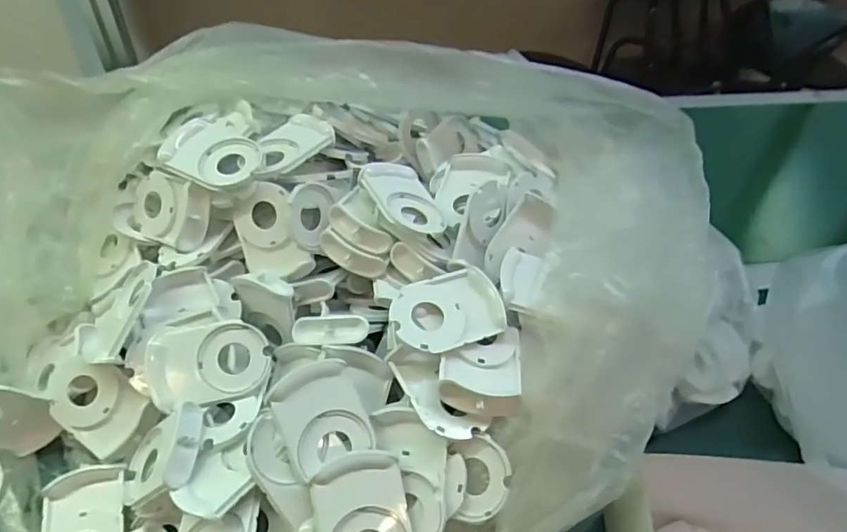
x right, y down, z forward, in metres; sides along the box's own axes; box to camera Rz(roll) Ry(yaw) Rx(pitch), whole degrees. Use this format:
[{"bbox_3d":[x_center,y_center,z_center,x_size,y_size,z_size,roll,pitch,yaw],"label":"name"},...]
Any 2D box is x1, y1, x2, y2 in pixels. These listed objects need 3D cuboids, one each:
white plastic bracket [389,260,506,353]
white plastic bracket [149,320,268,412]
[{"bbox_3d":[0.016,0.032,0.373,0.078,0.015,0.058,-16,57,-18],"label":"white plastic bracket"},{"bbox_3d":[-0.159,0.072,0.390,0.082,0.021,0.057,-9,82,-12],"label":"white plastic bracket"}]

